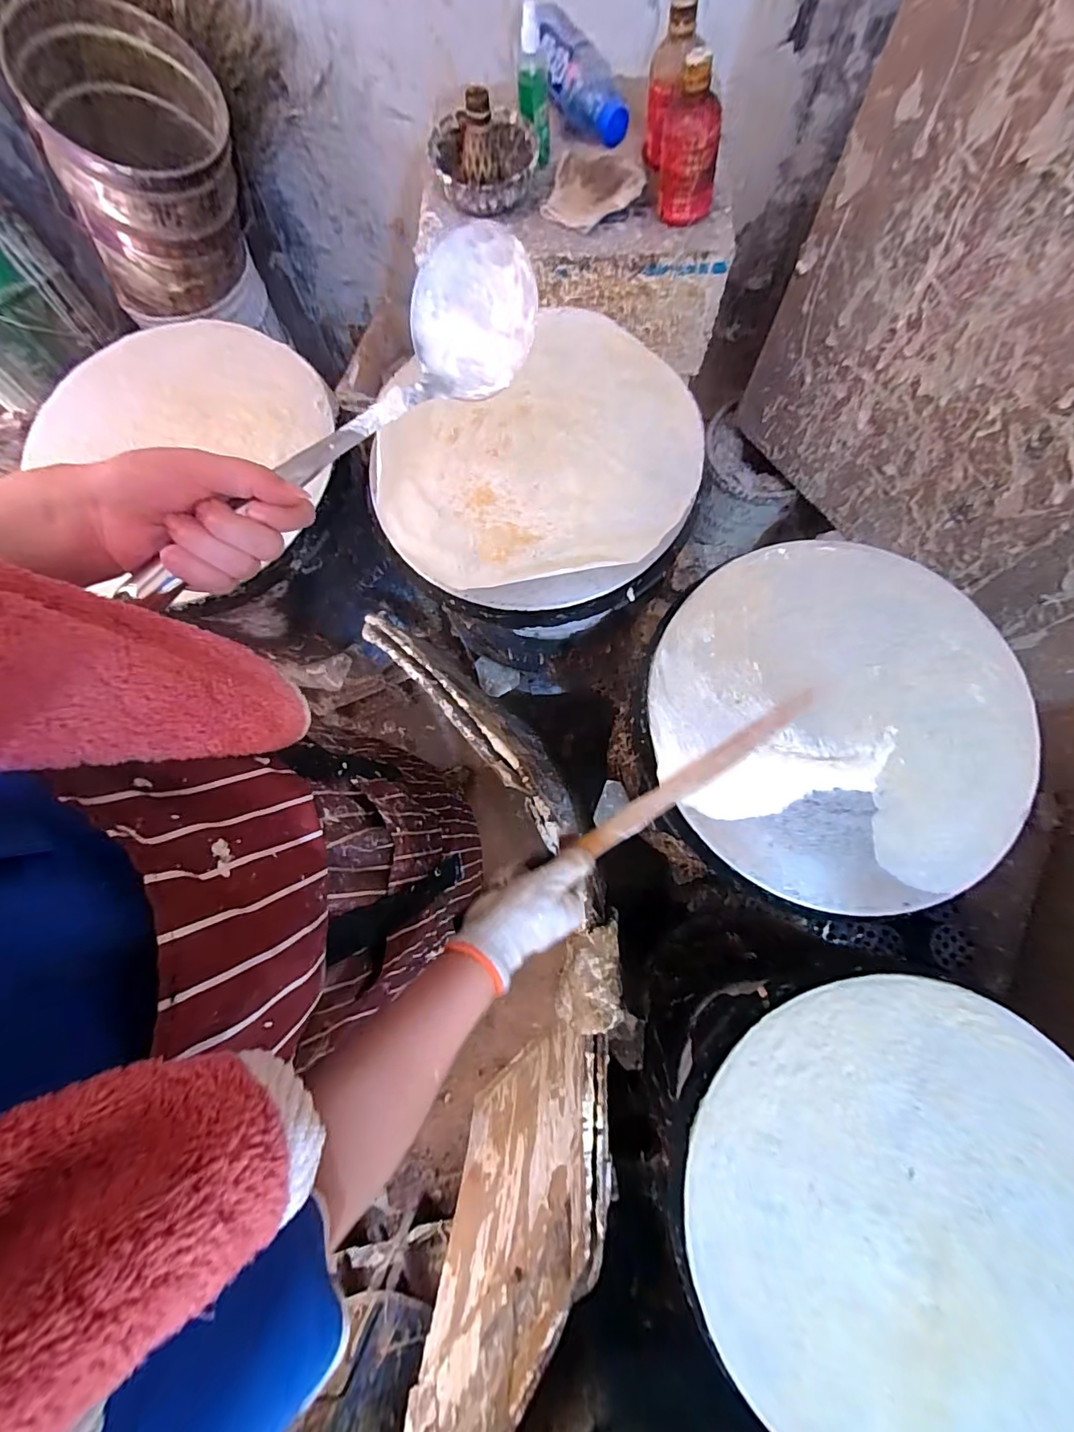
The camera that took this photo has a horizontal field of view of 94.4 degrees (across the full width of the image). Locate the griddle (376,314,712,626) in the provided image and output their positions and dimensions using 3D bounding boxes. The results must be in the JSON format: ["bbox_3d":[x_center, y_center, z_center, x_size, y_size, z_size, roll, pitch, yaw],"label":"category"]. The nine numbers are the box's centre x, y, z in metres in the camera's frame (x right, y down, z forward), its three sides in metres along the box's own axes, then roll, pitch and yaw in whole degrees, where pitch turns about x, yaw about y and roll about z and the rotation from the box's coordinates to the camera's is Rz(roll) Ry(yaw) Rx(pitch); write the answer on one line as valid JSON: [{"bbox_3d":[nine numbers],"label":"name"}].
[{"bbox_3d":[-0.003,-0.288,0.580,0.360,0.041,0.365,0,78,2],"label":"griddle"}]

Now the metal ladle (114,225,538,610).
[{"bbox_3d":[-0.123,-0.177,0.314,0.086,0.055,0.311,40,81,9],"label":"metal ladle"}]

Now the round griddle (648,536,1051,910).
[{"bbox_3d":[0.309,-0.005,0.498,0.371,0.023,0.359,0,78,2],"label":"round griddle"}]

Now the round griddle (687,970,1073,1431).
[{"bbox_3d":[0.319,0.424,0.413,0.363,0.014,0.364,0,78,2],"label":"round griddle"}]

